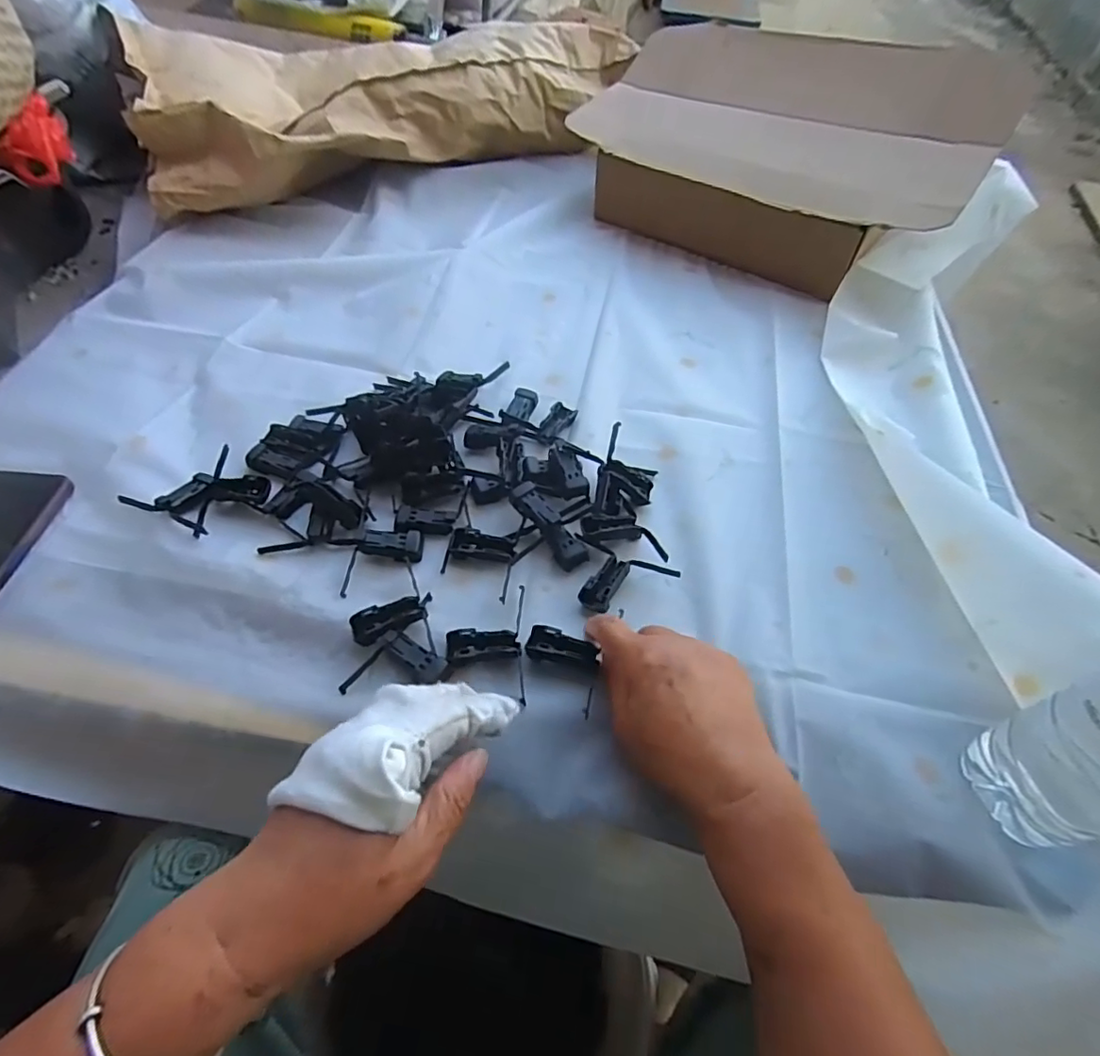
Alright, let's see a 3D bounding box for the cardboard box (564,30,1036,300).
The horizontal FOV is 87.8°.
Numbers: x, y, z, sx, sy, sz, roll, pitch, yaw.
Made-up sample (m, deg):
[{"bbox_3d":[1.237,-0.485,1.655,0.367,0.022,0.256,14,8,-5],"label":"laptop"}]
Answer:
[{"bbox_3d":[0.263,-0.449,0.669,0.424,0.155,0.258,35,59,20],"label":"cardboard box"}]

